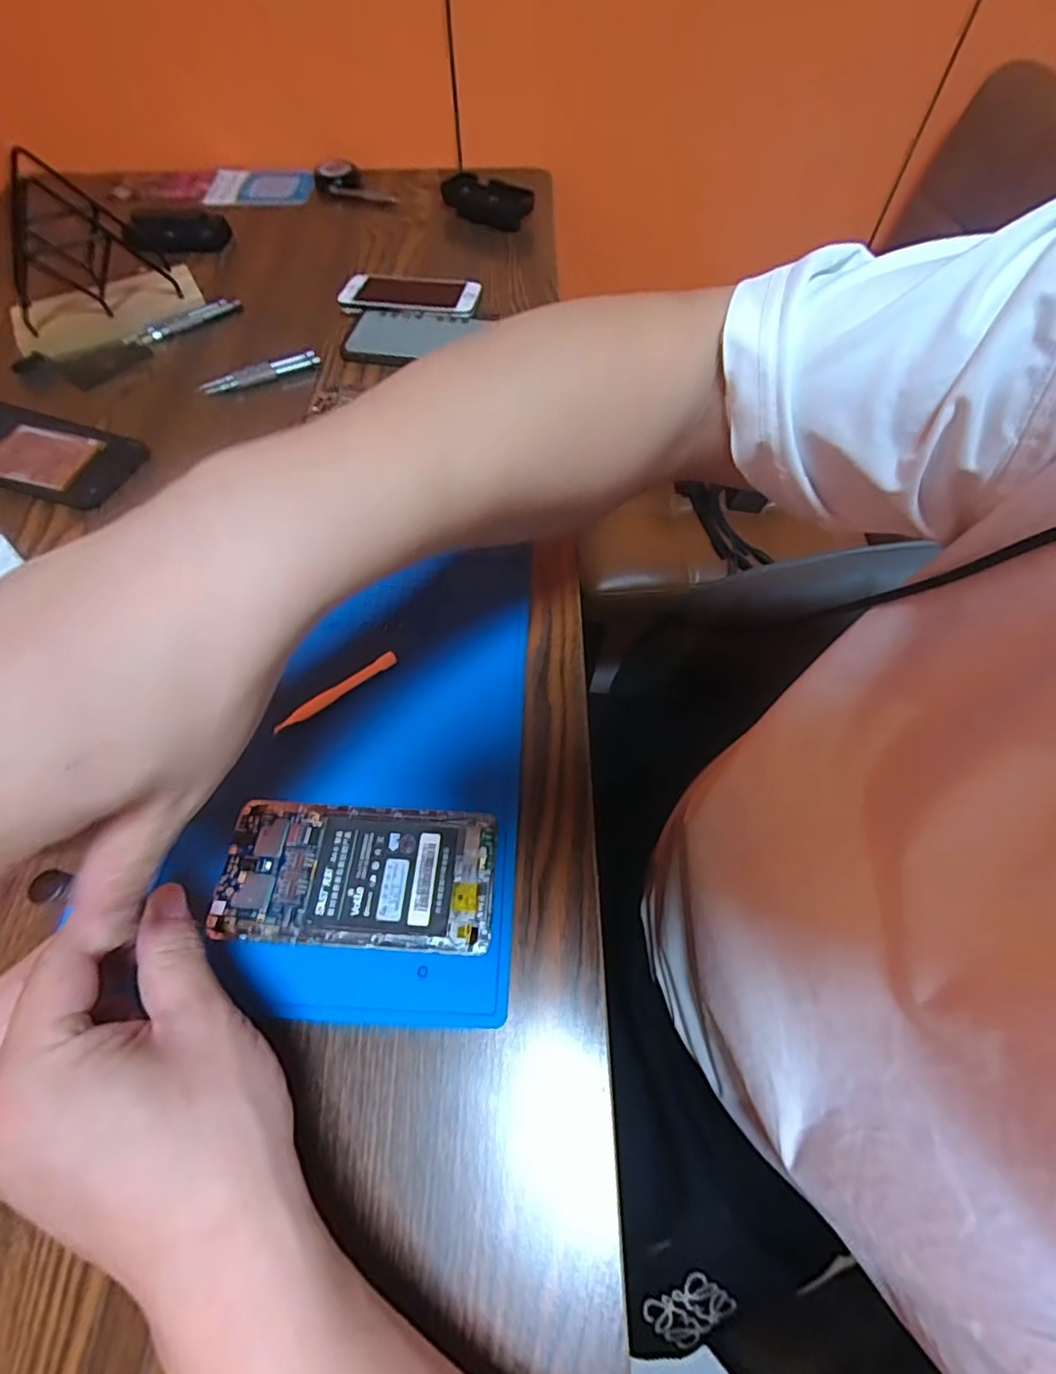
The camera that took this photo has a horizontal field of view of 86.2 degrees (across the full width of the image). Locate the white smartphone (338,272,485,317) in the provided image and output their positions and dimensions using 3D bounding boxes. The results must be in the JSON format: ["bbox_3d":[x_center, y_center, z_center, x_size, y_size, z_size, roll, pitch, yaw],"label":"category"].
[{"bbox_3d":[-0.116,-0.395,0.567,0.133,0.011,0.067,10,61,6],"label":"white smartphone"}]

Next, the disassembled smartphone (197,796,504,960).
[{"bbox_3d":[-0.088,0.097,0.296,0.138,0.010,0.070,3,60,2],"label":"disassembled smartphone"}]

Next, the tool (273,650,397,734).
[{"bbox_3d":[-0.119,0.003,0.350,0.083,0.007,0.009,-34,66,-17],"label":"tool"}]

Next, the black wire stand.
[{"bbox_3d":[-0.419,-0.411,0.513,0.137,0.112,0.079,-23,63,-13],"label":"black wire stand"}]

